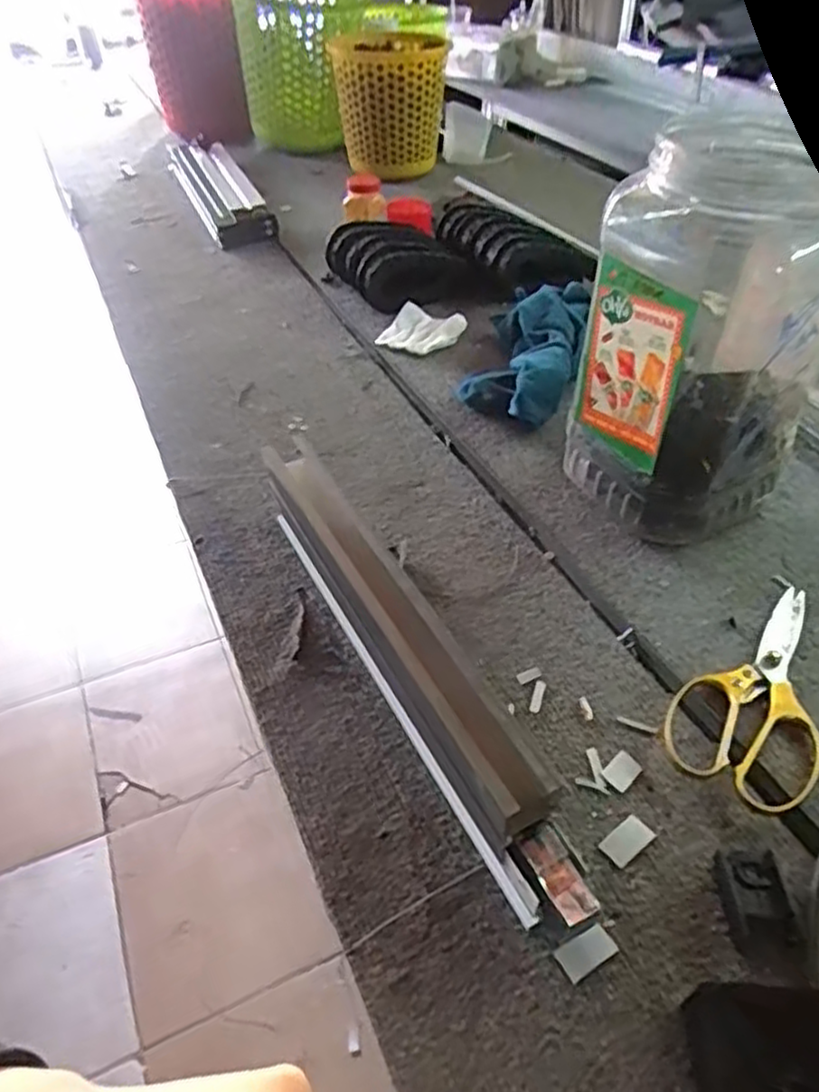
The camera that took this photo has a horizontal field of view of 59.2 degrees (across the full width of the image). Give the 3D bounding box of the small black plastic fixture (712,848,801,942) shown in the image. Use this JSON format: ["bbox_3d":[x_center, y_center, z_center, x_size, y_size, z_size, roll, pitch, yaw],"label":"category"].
[{"bbox_3d":[0.180,0.185,0.378,0.031,0.015,0.042,2,43,3],"label":"small black plastic fixture"}]

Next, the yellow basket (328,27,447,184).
[{"bbox_3d":[-0.033,-0.739,1.199,0.173,0.172,0.189,0,43,1],"label":"yellow basket"}]

